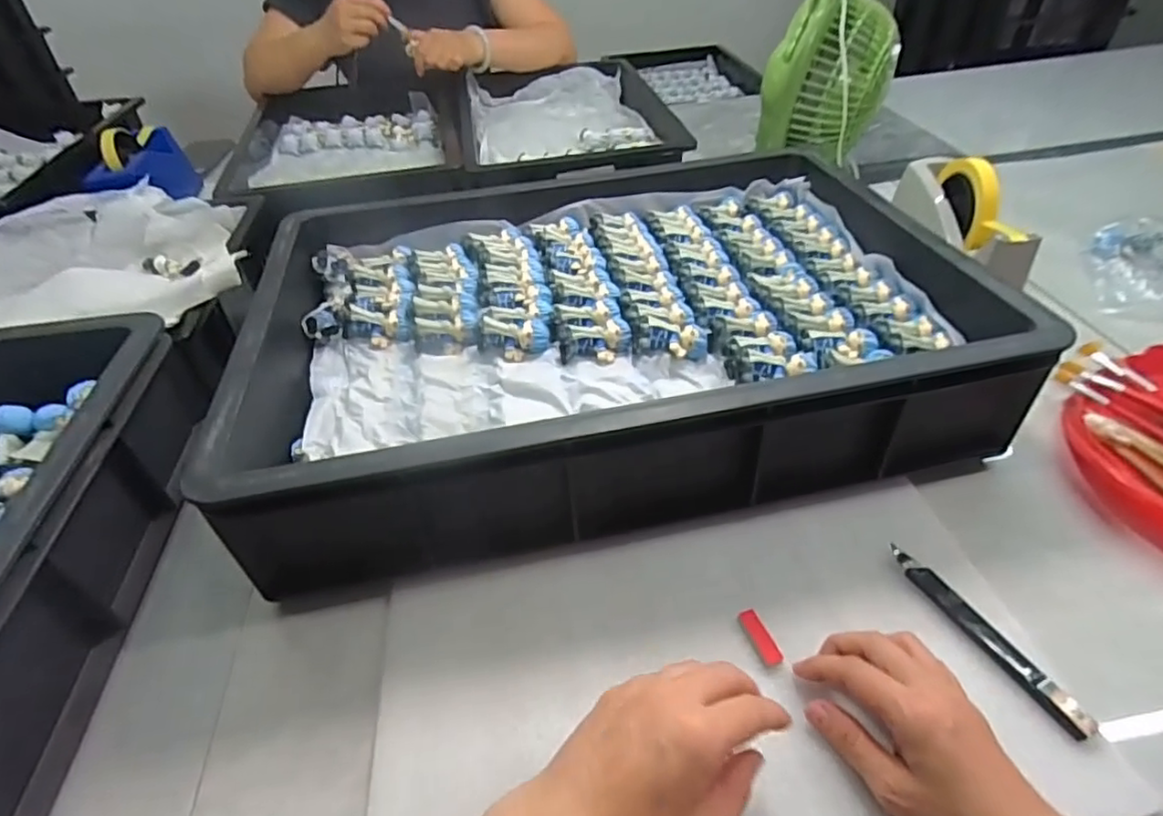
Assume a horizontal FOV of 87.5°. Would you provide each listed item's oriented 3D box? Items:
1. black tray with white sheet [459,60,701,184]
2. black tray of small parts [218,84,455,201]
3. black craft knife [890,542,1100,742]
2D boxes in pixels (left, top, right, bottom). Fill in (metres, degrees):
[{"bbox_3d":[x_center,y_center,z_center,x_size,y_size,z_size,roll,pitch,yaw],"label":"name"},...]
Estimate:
[{"bbox_3d":[-0.026,-0.457,0.975,0.308,0.070,0.416,-8,43,-4],"label":"black tray with white sheet"},{"bbox_3d":[-0.359,-0.404,0.944,0.317,0.066,0.423,-14,43,-10],"label":"black tray of small parts"},{"bbox_3d":[0.252,0.142,0.385,0.016,0.008,0.138,-22,45,-18],"label":"black craft knife"}]

